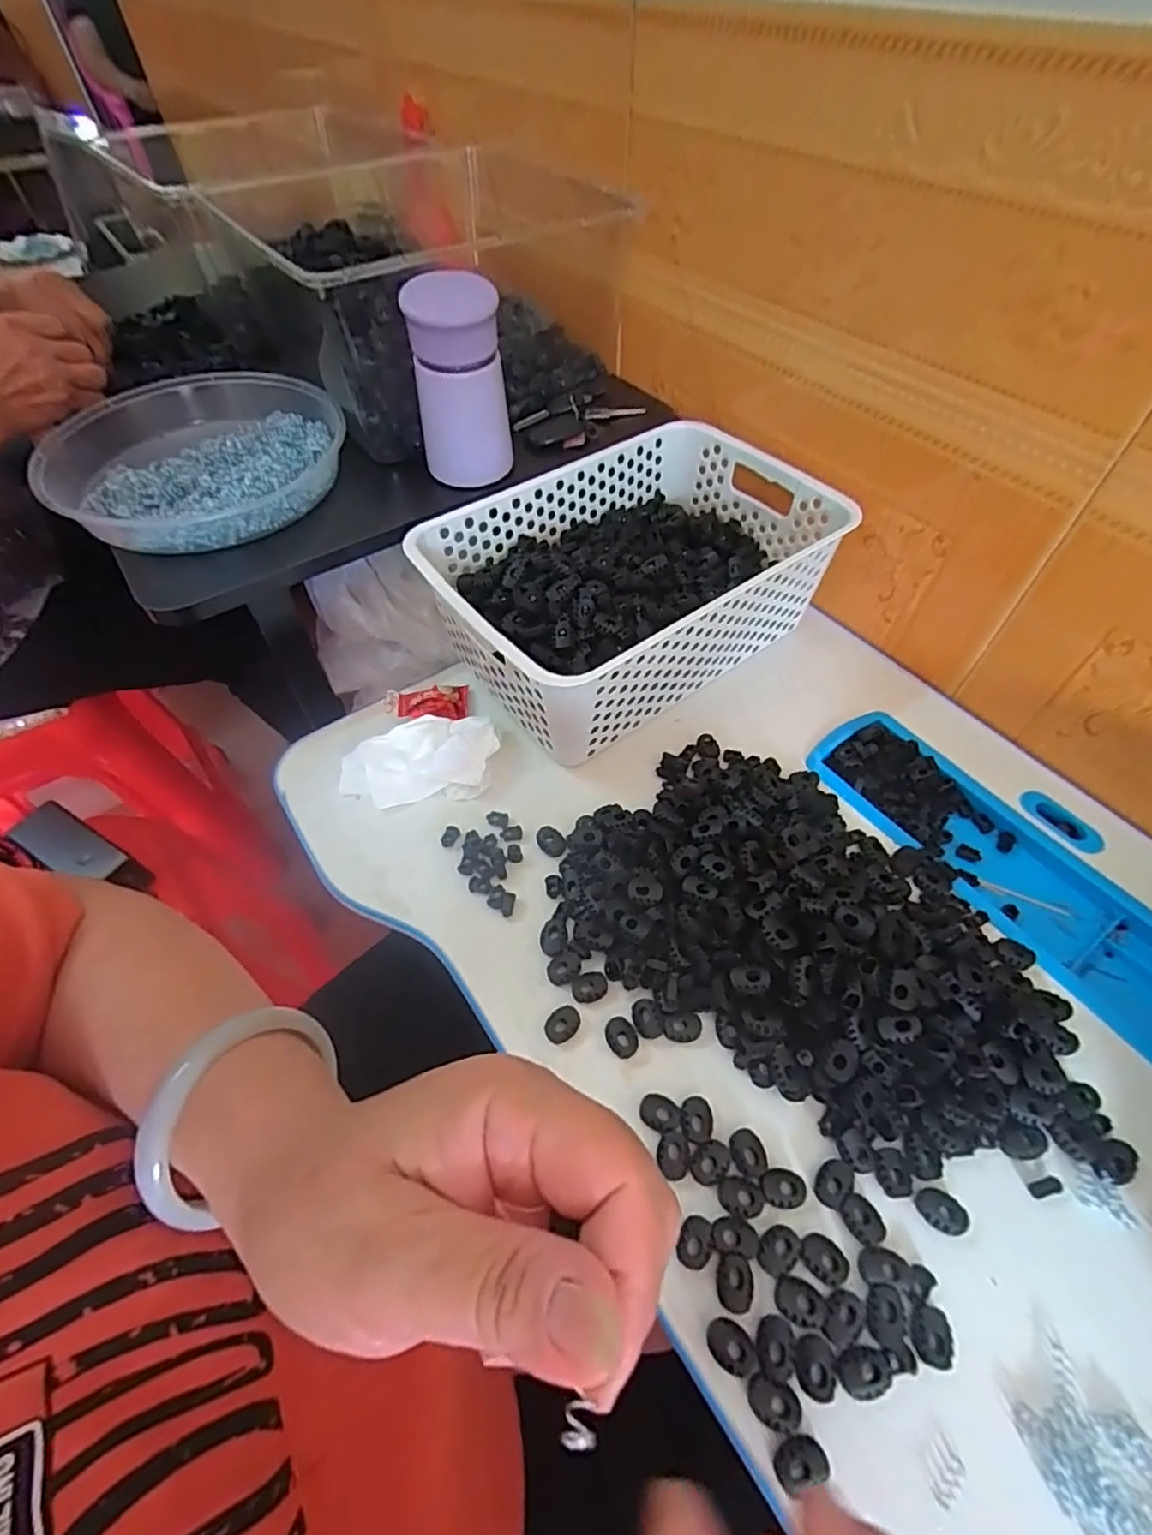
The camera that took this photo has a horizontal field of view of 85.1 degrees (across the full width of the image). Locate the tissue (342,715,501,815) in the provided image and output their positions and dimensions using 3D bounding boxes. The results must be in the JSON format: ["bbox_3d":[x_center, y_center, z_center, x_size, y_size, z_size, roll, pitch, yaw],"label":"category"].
[{"bbox_3d":[-0.116,-0.009,0.461,0.115,0.026,0.065,-6,54,-3],"label":"tissue"}]

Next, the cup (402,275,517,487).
[{"bbox_3d":[-0.091,-0.296,0.488,0.068,0.126,0.057,-12,55,-7],"label":"cup"}]

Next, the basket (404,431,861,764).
[{"bbox_3d":[0.046,-0.155,0.507,0.309,0.096,0.203,-33,60,-20],"label":"basket"}]

